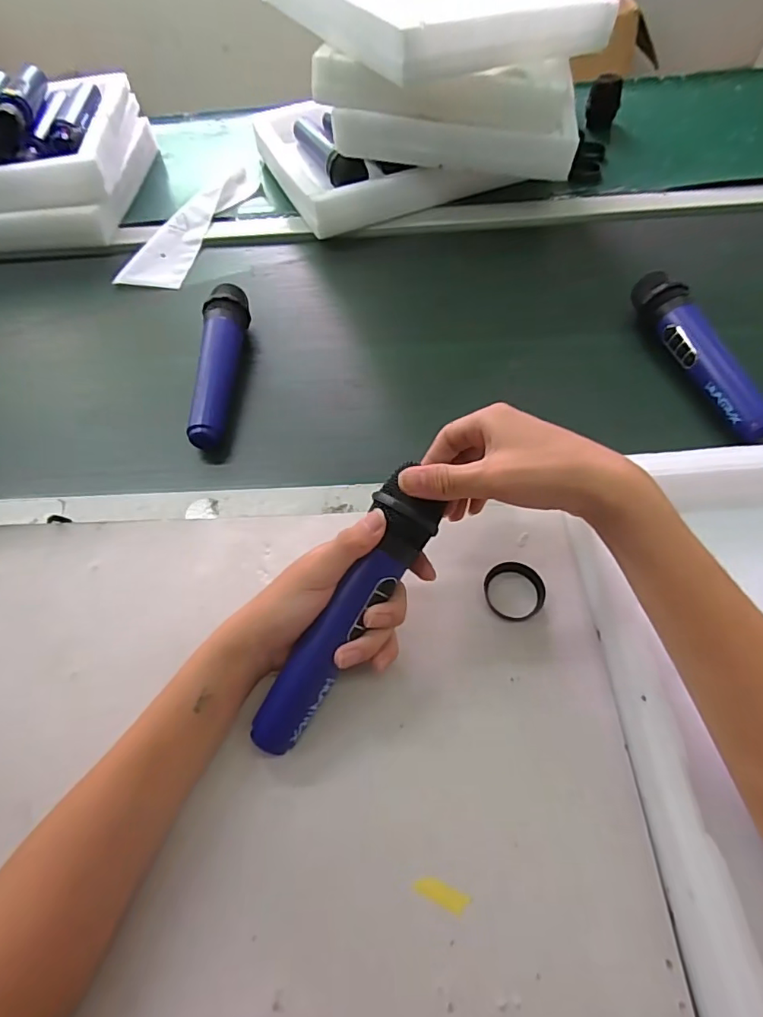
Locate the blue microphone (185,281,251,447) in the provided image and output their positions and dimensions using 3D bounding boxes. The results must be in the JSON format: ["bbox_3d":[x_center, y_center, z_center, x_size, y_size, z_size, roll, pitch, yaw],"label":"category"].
[{"bbox_3d":[-0.163,-0.147,0.518,0.040,0.050,0.193,-4,57,2],"label":"blue microphone"}]

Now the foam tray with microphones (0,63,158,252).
[{"bbox_3d":[-0.530,-0.489,0.710,0.356,0.119,0.308,-4,57,2],"label":"foam tray with microphones"}]

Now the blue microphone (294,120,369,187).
[{"bbox_3d":[-0.074,-0.492,0.705,0.047,0.048,0.201,-21,58,-9],"label":"blue microphone"}]

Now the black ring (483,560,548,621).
[{"bbox_3d":[0.100,0.060,0.381,0.043,0.013,0.043,-2,57,3],"label":"black ring"}]

